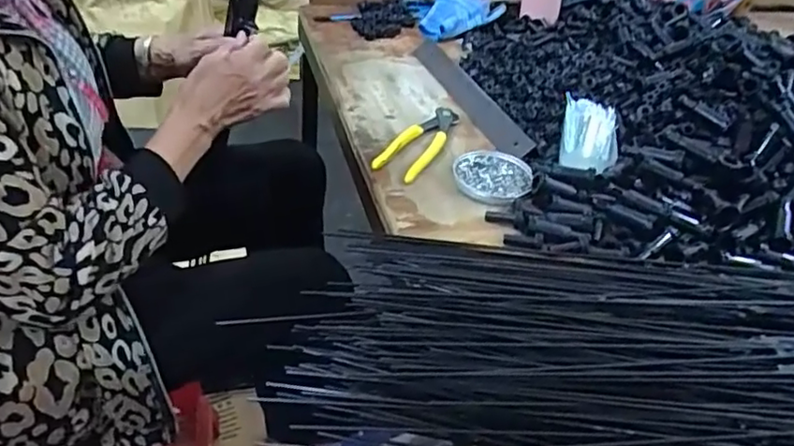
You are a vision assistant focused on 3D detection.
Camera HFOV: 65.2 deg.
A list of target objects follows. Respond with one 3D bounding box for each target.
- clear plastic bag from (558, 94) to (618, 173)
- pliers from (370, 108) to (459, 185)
[{"bbox_3d":[0.230,-0.105,0.742,0.062,0.019,0.153,13,38,8],"label":"clear plastic bag"},{"bbox_3d":[0.028,-0.097,0.743,0.055,0.020,0.163,22,41,20],"label":"pliers"}]

